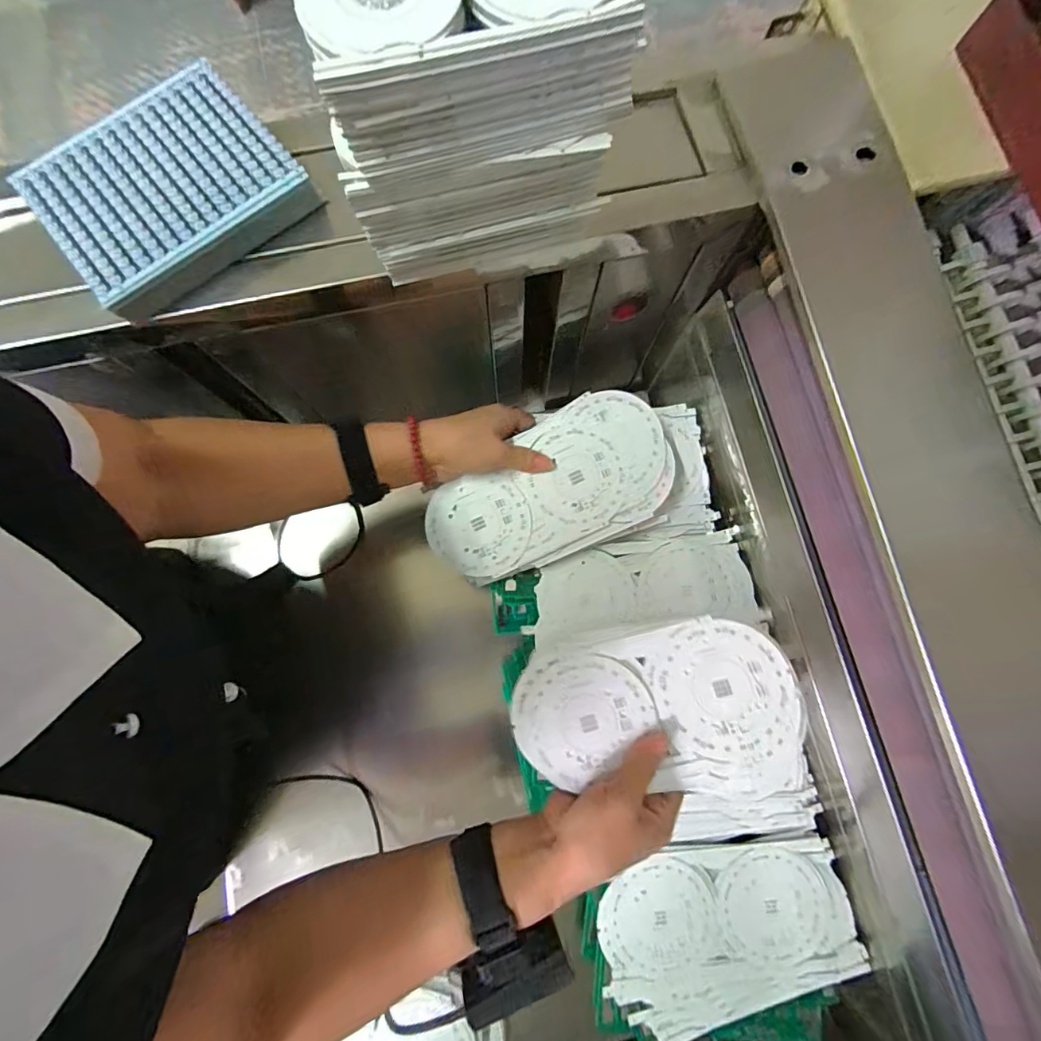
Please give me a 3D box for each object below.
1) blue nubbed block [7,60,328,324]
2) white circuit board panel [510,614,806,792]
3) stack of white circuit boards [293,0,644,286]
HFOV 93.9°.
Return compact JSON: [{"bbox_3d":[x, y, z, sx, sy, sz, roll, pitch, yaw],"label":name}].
[{"bbox_3d":[-0.234,-0.218,0.326,0.150,0.027,0.116,-41,83,-7],"label":"blue nubbed block"},{"bbox_3d":[0.096,0.134,0.358,0.198,0.007,0.104,-9,80,5],"label":"white circuit board panel"},{"bbox_3d":[-0.033,-0.237,0.269,0.138,0.140,0.137,-14,80,-3],"label":"stack of white circuit boards"}]

